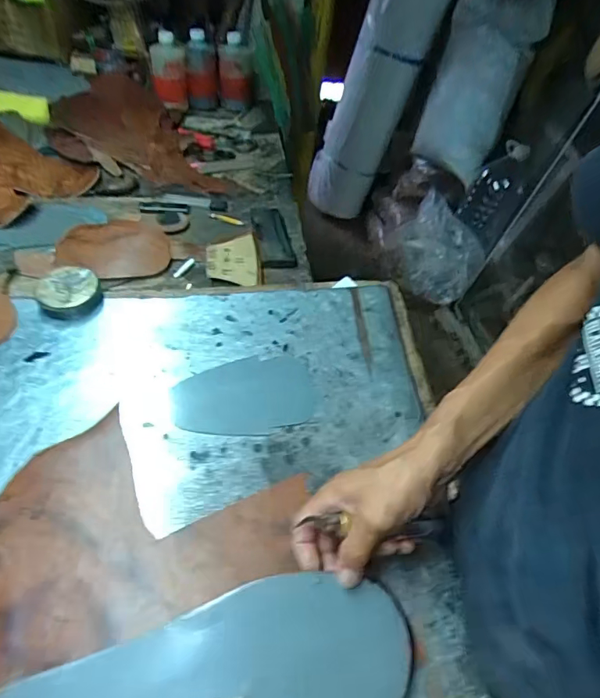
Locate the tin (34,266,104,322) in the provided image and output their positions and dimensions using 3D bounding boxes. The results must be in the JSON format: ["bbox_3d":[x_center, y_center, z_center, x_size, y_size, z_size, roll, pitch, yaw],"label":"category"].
[{"bbox_3d":[-0.294,-0.069,0.600,0.072,0.028,0.081,-25,56,-25],"label":"tin"}]

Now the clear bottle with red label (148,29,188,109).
[{"bbox_3d":[-0.283,-0.599,1.018,0.068,0.141,0.058,-30,61,-32],"label":"clear bottle with red label"}]

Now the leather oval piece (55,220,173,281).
[{"bbox_3d":[-0.281,-0.155,0.714,0.156,0.026,0.112,1,49,-5],"label":"leather oval piece"}]

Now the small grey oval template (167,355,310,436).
[{"bbox_3d":[-0.066,0.051,0.538,0.155,0.004,0.102,-3,49,-8],"label":"small grey oval template"}]

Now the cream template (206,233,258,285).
[{"bbox_3d":[-0.103,-0.136,0.709,0.074,0.009,0.115,-4,49,-9],"label":"cream template"}]

